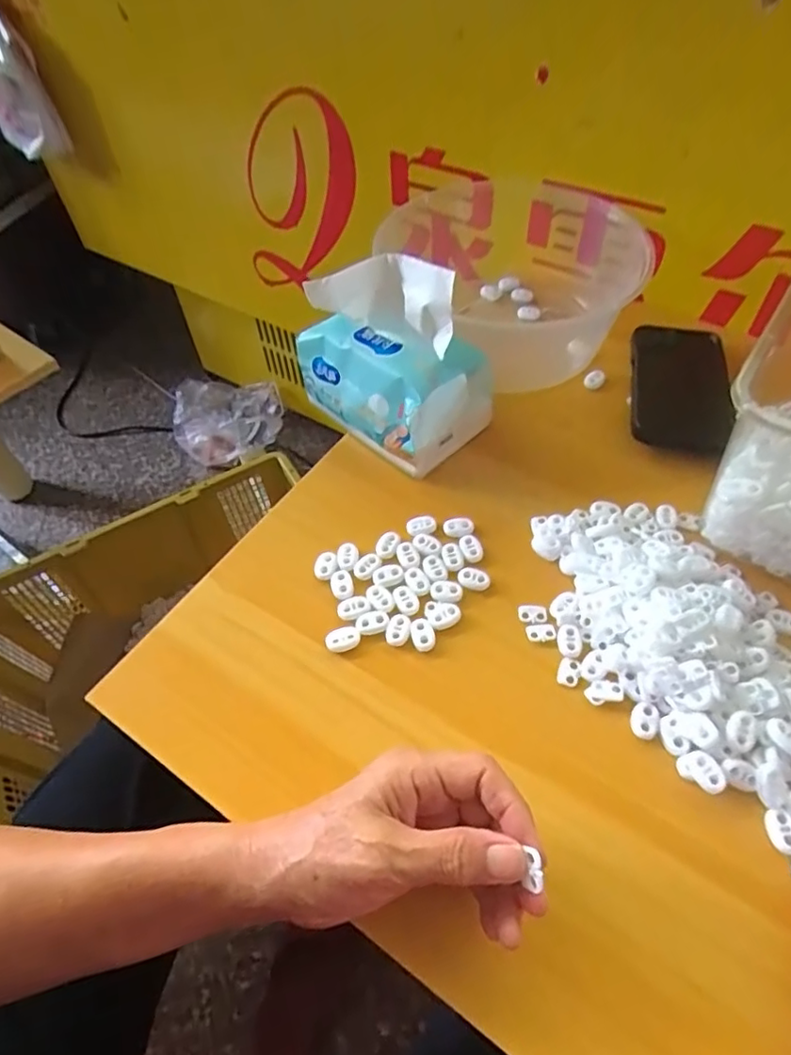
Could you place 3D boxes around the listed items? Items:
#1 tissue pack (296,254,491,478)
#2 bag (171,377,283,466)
[{"bbox_3d":[-0.005,-0.136,0.476,0.091,0.135,0.142,-39,61,-23],"label":"tissue pack"},{"bbox_3d":[-0.355,-0.236,1.278,0.232,0.107,0.195,-5,54,-1],"label":"bag"}]

